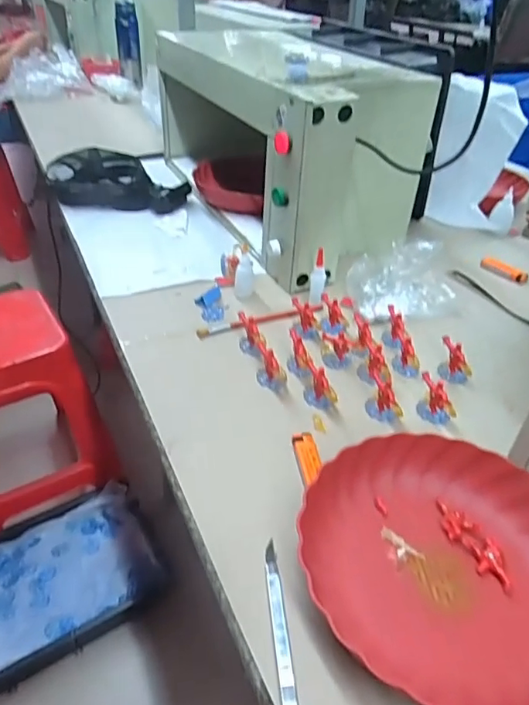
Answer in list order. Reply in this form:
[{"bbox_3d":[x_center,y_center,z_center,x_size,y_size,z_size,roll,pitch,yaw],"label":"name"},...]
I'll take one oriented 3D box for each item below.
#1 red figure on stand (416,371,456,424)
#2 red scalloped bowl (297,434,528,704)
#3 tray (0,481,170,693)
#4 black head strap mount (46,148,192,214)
[{"bbox_3d":[0.200,0.055,0.597,0.047,0.049,0.029,22,41,23],"label":"red figure on stand"},{"bbox_3d":[0.155,0.172,0.442,0.241,0.047,0.228,17,40,18],"label":"red scalloped bowl"},{"bbox_3d":[-0.464,0.502,1.120,0.444,0.104,0.318,-19,42,-25],"label":"tray"},{"bbox_3d":[-0.312,-0.375,1.095,0.308,0.075,0.181,5,37,4],"label":"black head strap mount"}]

